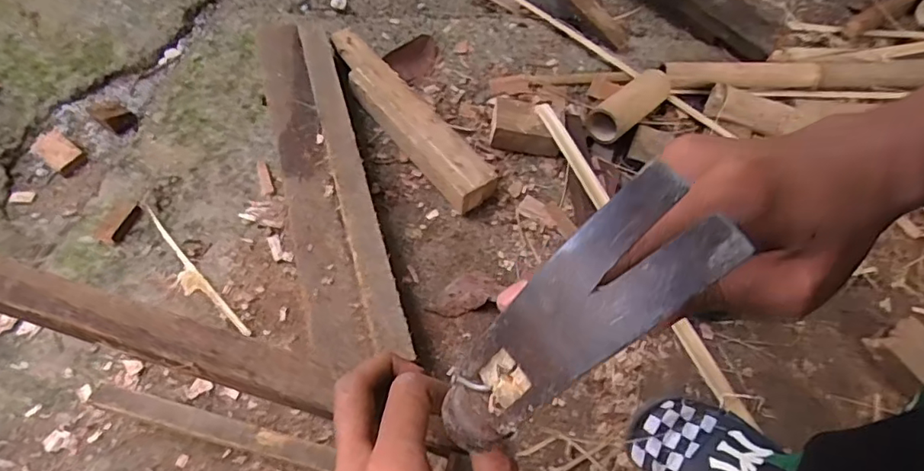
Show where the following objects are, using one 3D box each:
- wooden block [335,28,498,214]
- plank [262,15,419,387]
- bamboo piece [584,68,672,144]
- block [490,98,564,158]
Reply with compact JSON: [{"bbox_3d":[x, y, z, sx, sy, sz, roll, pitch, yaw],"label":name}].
[{"bbox_3d":[-0.081,-0.164,0.764,0.066,0.051,0.342,-34,66,-21],"label":"wooden block"},{"bbox_3d":[-0.179,-0.092,0.685,0.098,0.032,0.534,-13,60,-11],"label":"plank"},{"bbox_3d":[0.242,-0.192,0.799,0.147,0.047,0.061,-39,68,-23],"label":"bamboo piece"},{"bbox_3d":[0.090,-0.149,0.758,0.098,0.044,0.070,7,59,1],"label":"block"}]

